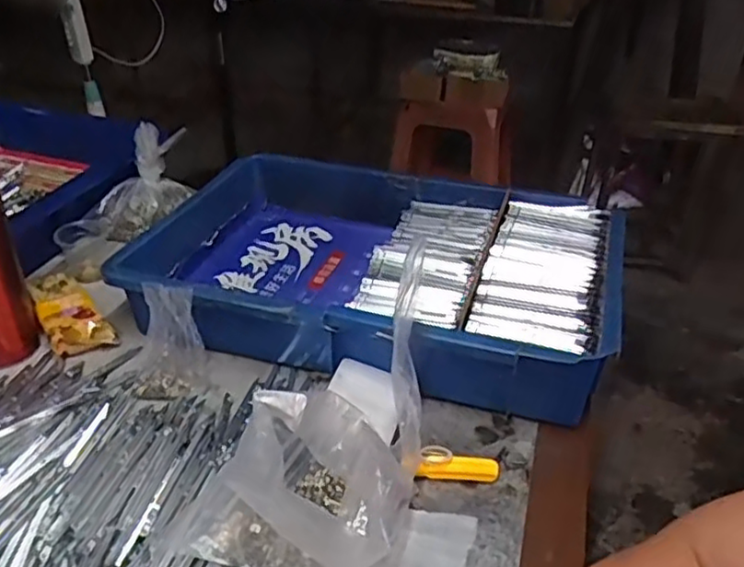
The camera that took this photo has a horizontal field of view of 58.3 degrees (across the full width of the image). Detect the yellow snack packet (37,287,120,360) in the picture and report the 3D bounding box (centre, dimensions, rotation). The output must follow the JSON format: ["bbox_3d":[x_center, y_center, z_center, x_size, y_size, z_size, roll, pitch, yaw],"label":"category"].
[{"bbox_3d":[-0.273,0.035,0.613,0.052,0.033,0.065,-22,39,-32],"label":"yellow snack packet"}]

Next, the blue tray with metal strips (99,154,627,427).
[{"bbox_3d":[0.004,-0.013,0.661,0.443,0.084,0.297,9,33,13],"label":"blue tray with metal strips"}]

